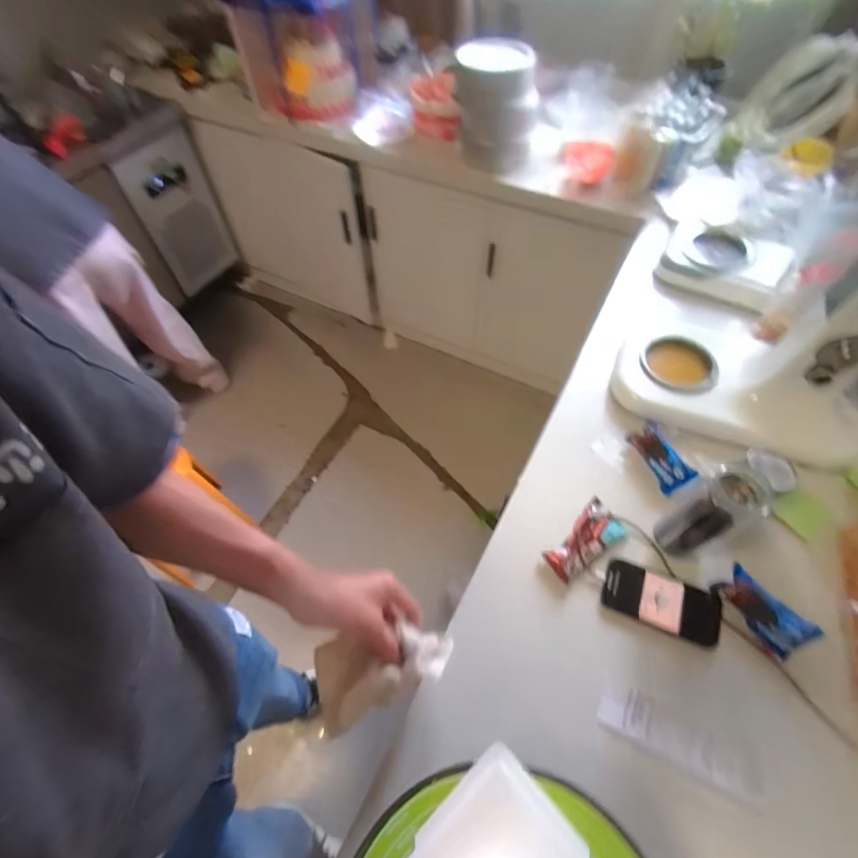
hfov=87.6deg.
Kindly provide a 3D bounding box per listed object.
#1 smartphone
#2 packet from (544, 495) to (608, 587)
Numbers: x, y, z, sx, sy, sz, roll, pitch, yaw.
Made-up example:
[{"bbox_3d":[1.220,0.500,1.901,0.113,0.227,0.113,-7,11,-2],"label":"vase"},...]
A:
[{"bbox_3d":[0.316,0.236,0.610,0.146,0.014,0.073,19,59,13],"label":"smartphone"},{"bbox_3d":[0.225,0.162,0.654,0.128,0.014,0.054,-37,63,-21],"label":"packet"}]

